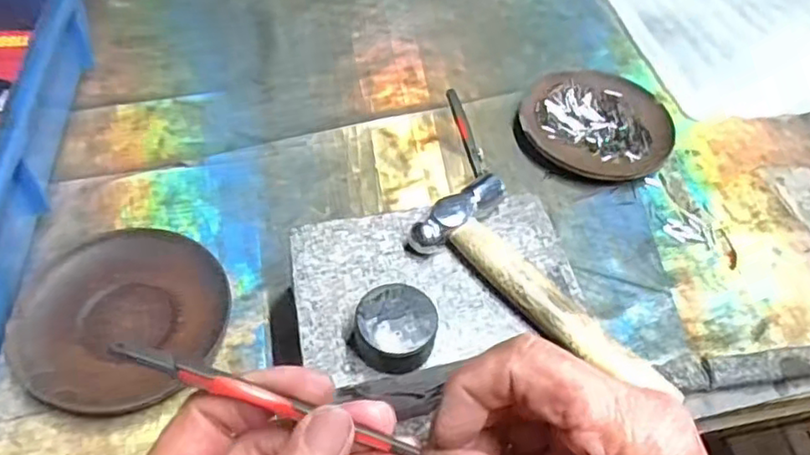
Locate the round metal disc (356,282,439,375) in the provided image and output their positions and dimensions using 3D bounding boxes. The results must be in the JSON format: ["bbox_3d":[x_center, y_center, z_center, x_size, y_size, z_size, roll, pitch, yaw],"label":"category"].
[{"bbox_3d":[-0.004,0.048,0.293,0.036,0.019,0.039,3,55,-5],"label":"round metal disc"}]

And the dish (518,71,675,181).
[{"bbox_3d":[0.148,-0.082,0.490,0.112,0.013,0.108,3,52,-4],"label":"dish"}]

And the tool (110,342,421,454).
[{"bbox_3d":[-0.042,0.055,0.199,0.102,0.004,0.007,22,51,-10],"label":"tool"}]

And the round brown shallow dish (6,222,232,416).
[{"bbox_3d":[-0.161,0.049,0.357,0.112,0.013,0.109,3,52,-4],"label":"round brown shallow dish"}]

